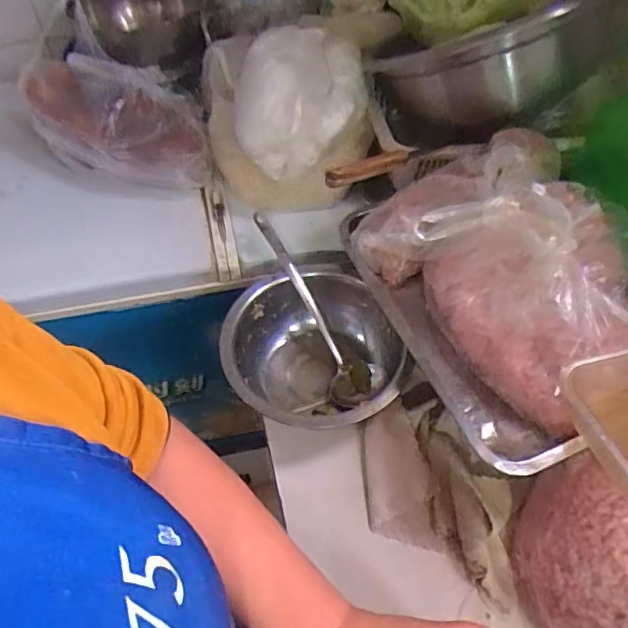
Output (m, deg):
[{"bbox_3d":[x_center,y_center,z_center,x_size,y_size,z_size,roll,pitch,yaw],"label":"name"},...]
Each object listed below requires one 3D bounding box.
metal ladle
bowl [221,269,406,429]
[{"bbox_3d":[-0.006,-0.012,0.727,0.061,0.048,0.279,-26,84,-17],"label":"metal ladle"},{"bbox_3d":[0.004,0.047,0.693,0.214,0.100,0.210,-1,53,0],"label":"bowl"}]

